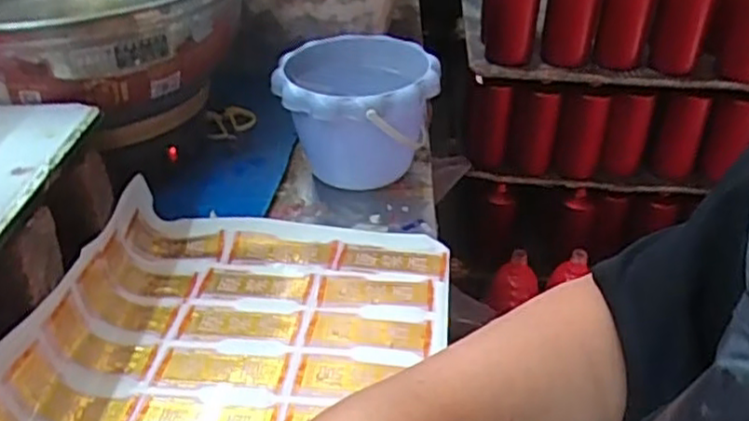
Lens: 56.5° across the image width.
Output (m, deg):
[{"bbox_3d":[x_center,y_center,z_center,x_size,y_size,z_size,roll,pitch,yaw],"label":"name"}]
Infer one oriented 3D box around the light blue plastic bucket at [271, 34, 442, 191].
[{"bbox_3d":[-0.015,-0.089,0.690,0.150,0.117,0.152,-1,34,1],"label":"light blue plastic bucket"}]

